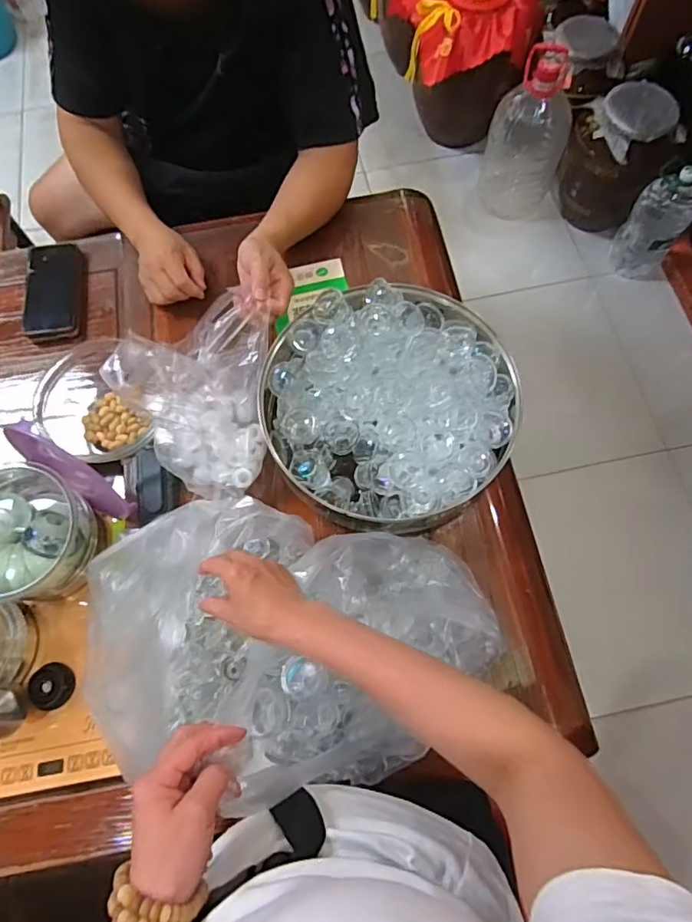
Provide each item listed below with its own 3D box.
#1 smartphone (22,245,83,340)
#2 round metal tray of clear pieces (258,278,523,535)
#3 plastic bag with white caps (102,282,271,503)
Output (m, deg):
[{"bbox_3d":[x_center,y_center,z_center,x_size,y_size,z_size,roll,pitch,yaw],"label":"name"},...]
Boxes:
[{"bbox_3d":[-0.442,-0.260,0.808,0.080,0.020,0.158,-4,72,-9],"label":"smartphone"},{"bbox_3d":[0.054,-0.067,0.689,0.308,0.102,0.296,-1,69,2],"label":"round metal tray of clear pieces"},{"bbox_3d":[-0.185,-0.097,0.672,0.156,0.141,0.250,2,69,2],"label":"plastic bag with white caps"}]

